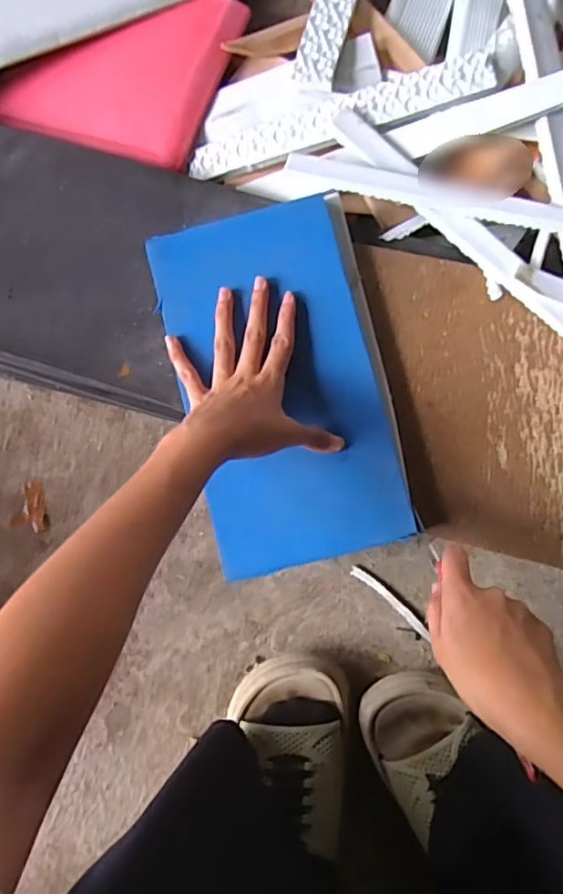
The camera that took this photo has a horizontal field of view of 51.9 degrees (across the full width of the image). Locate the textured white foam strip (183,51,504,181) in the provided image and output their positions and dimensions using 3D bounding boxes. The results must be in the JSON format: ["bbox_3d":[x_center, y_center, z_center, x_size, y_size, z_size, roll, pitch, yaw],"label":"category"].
[{"bbox_3d":[0.044,-0.283,0.499,0.262,0.009,0.038,-10,82,16],"label":"textured white foam strip"}]

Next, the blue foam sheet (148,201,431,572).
[{"bbox_3d":[0.003,-0.053,0.460,0.159,0.020,0.277,-15,82,2],"label":"blue foam sheet"}]

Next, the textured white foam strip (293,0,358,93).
[{"bbox_3d":[0.050,-0.406,0.528,0.038,0.009,0.202,13,71,5],"label":"textured white foam strip"}]

